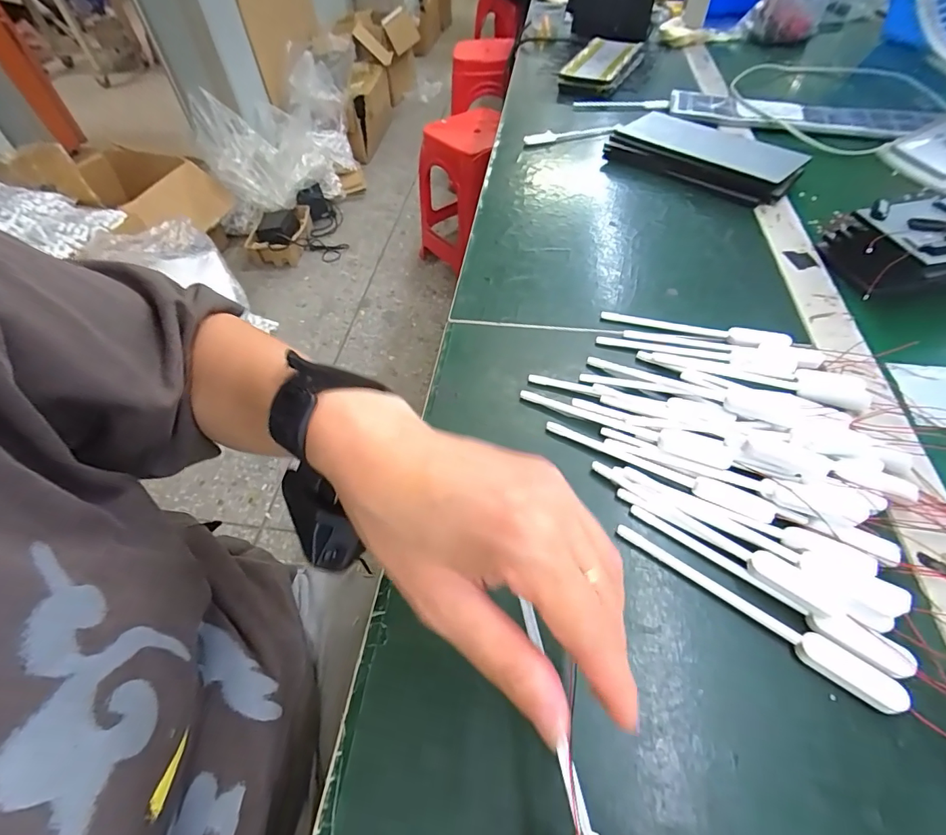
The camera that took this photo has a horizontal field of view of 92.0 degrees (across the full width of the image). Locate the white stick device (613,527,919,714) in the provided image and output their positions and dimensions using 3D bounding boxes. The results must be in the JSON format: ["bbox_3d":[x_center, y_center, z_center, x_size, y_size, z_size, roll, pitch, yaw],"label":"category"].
[{"bbox_3d":[0.146,0.101,0.246,0.144,0.011,0.016,32,60,24],"label":"white stick device"}]

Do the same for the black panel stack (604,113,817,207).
[{"bbox_3d":[0.278,-0.318,0.552,0.211,0.033,0.105,35,62,25],"label":"black panel stack"}]

